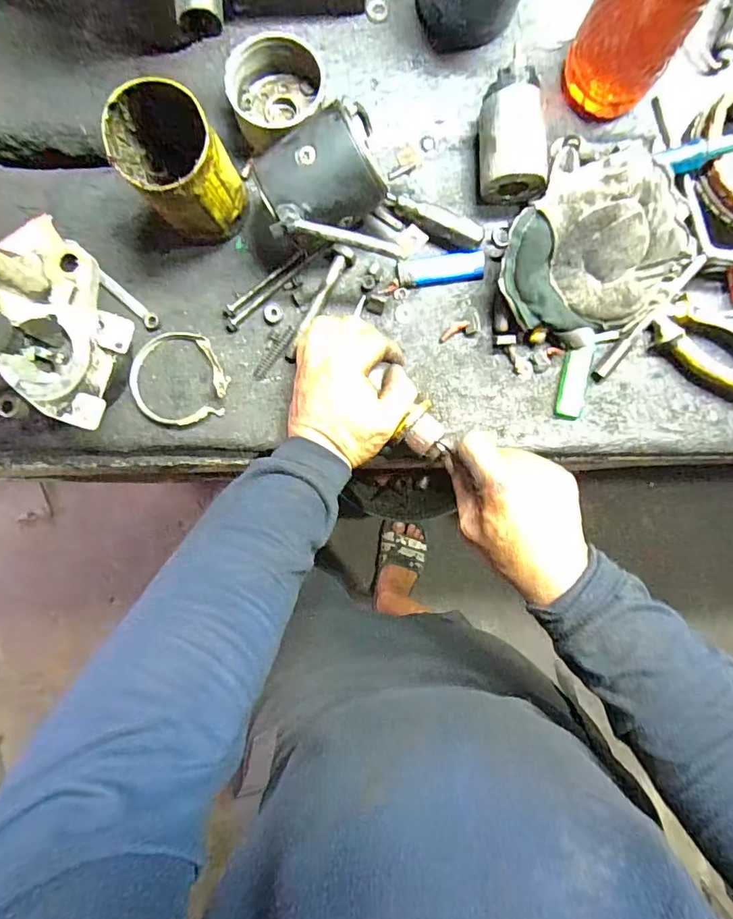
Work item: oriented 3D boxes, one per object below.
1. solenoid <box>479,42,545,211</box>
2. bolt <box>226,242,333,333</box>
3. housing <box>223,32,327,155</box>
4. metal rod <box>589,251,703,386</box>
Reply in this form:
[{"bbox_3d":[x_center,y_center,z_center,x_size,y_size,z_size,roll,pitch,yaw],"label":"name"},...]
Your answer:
[{"bbox_3d":[0.125,-0.278,0.422,0.055,0.047,0.106,-1,89,0],"label":"solenoid"},{"bbox_3d":[-0.082,-0.161,0.450,0.122,0.007,0.009,-41,90,-1],"label":"bolt"},{"bbox_3d":[-0.075,-0.315,0.419,0.082,0.045,0.077,-15,90,0],"label":"housing"},{"bbox_3d":[0.248,-0.124,0.430,0.012,0.008,0.128,38,106,0],"label":"metal rod"}]

